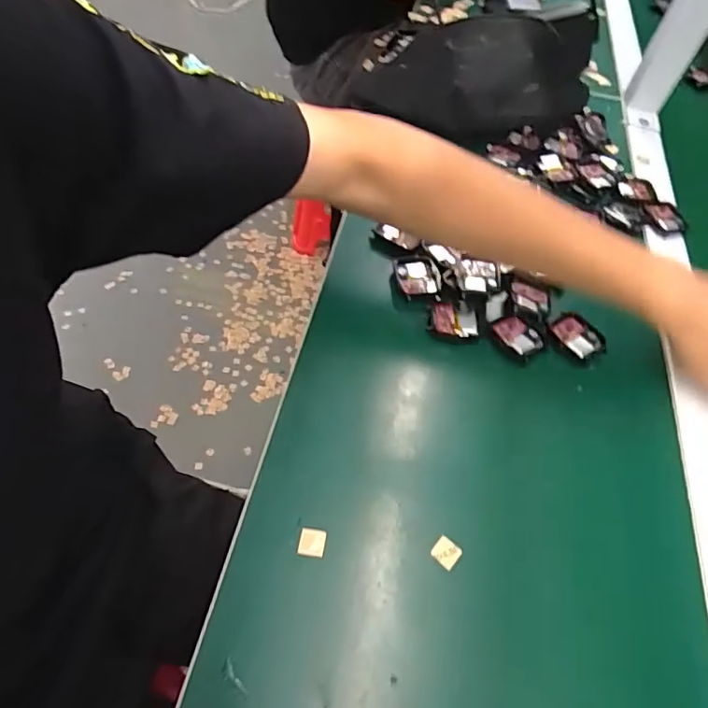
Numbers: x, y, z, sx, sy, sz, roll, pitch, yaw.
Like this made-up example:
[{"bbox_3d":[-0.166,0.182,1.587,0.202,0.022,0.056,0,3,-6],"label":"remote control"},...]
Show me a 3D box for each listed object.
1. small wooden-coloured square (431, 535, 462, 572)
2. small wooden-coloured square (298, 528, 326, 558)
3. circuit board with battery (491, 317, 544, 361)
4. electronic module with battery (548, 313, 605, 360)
[{"bbox_3d":[0.059,0.127,0.333,0.017,0.004,0.016,39,59,18],"label":"small wooden-coloured square"},{"bbox_3d":[-0.026,0.119,0.329,0.016,0.004,0.016,12,55,0],"label":"small wooden-coloured square"},{"bbox_3d":[0.135,-0.015,0.433,0.040,0.005,0.035,38,59,17],"label":"circuit board with battery"},{"bbox_3d":[0.186,-0.014,0.438,0.034,0.008,0.045,-34,66,-27],"label":"electronic module with battery"}]

